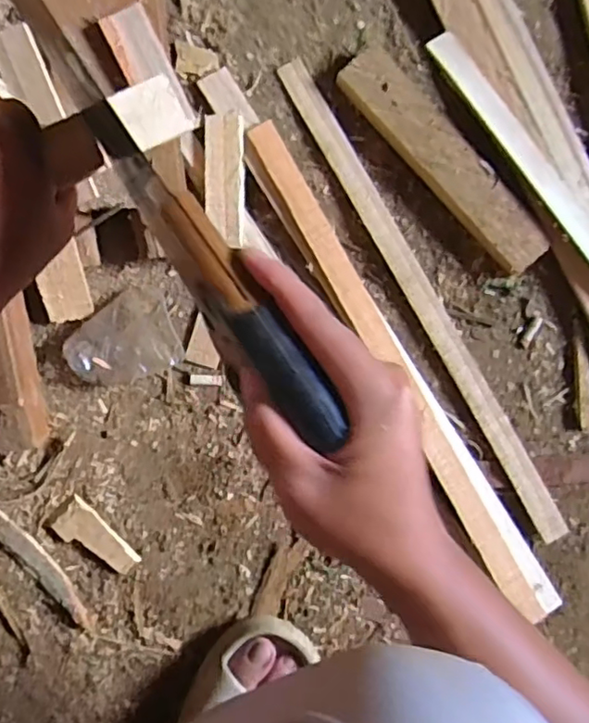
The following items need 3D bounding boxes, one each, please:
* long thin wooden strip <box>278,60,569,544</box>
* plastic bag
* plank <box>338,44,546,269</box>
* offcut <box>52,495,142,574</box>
[{"bbox_3d":[0.125,-0.058,0.581,0.030,0.012,0.516,-29,91,-5],"label":"long thin wooden strip"},{"bbox_3d":[-0.159,-0.022,0.550,0.095,0.023,0.077,-20,90,-5],"label":"plastic bag"},{"bbox_3d":[0.143,-0.191,0.579,0.052,0.028,0.253,-41,92,-4],"label":"plank"},{"bbox_3d":[-0.179,0.162,0.550,0.080,0.008,0.036,39,86,-2],"label":"offcut"}]

